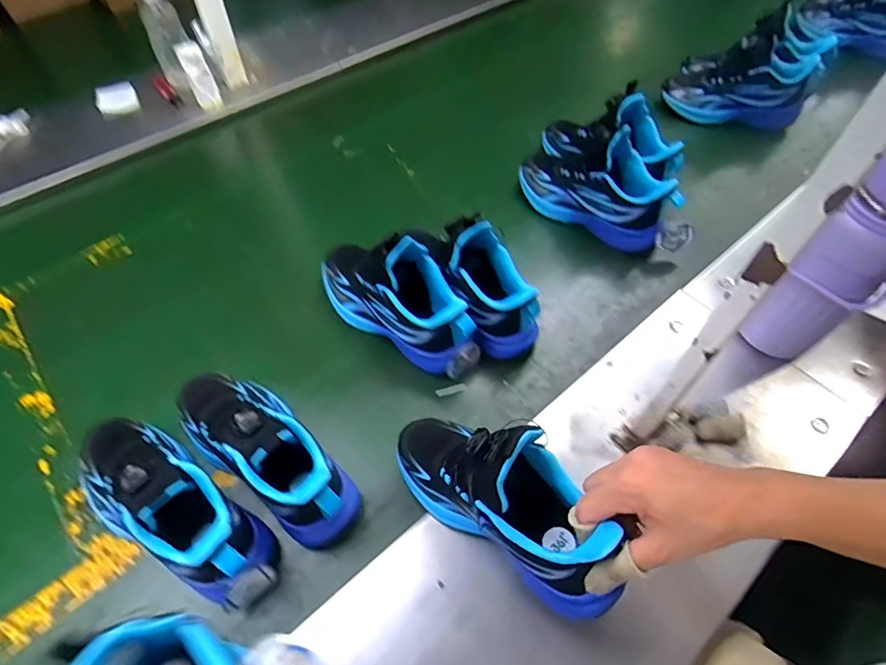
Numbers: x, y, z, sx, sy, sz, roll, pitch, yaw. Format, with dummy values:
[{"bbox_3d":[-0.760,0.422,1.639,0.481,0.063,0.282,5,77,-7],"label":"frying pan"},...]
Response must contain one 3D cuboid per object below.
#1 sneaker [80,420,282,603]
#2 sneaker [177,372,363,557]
[{"bbox_3d":[-0.258,0.148,0.463,0.232,0.117,0.072,31,58,20],"label":"sneaker"},{"bbox_3d":[-0.171,0.108,0.492,0.219,0.123,0.087,34,59,22],"label":"sneaker"}]

